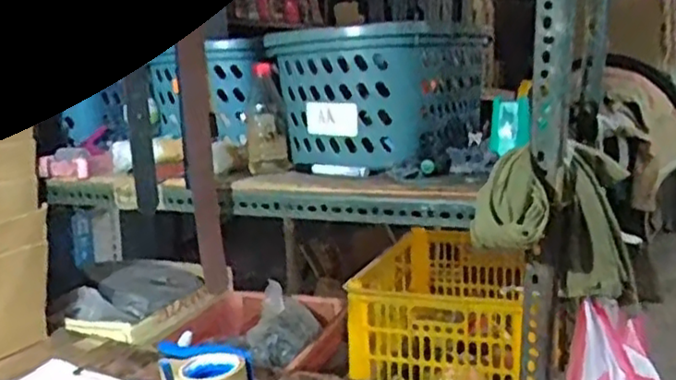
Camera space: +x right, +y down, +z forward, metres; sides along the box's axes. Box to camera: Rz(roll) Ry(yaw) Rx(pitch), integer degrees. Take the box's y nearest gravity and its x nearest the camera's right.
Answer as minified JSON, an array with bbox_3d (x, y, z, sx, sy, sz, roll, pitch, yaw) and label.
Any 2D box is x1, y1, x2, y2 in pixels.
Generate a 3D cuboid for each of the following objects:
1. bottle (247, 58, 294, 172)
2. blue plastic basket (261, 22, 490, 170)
[{"bbox_3d":[-0.111,-0.111,1.059,0.065,0.161,0.063,-3,10,-6],"label":"bottle"},{"bbox_3d":[0.065,-0.155,1.087,0.270,0.188,0.311,2,11,24],"label":"blue plastic basket"}]

